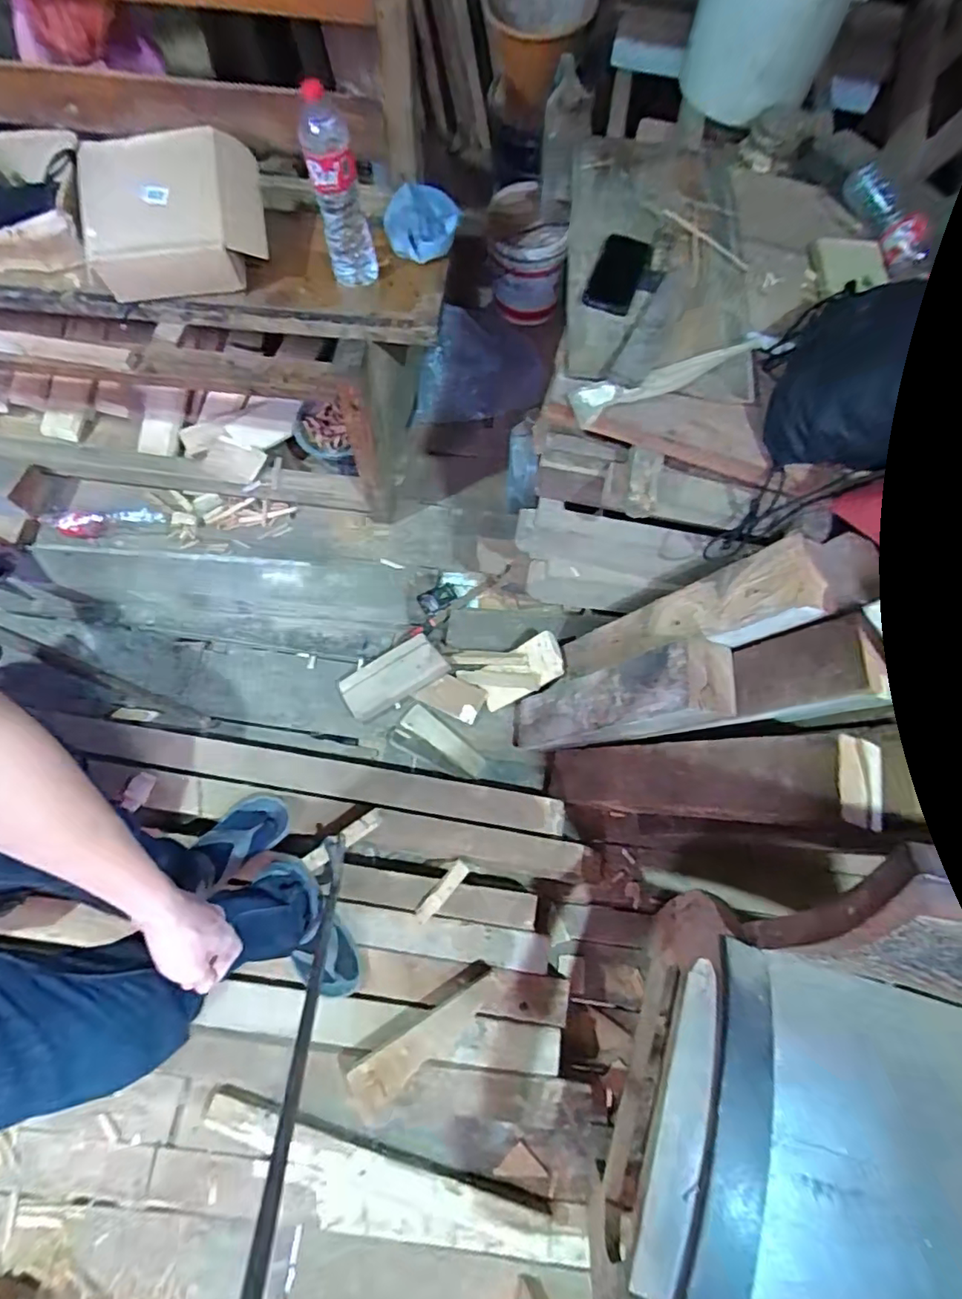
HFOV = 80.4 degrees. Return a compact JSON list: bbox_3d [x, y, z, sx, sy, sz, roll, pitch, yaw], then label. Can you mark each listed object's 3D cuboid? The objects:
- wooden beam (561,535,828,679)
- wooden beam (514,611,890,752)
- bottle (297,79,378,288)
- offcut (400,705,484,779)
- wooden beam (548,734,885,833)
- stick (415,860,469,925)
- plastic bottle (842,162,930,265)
[{"bbox_3d":[0.339,-0.038,1.039,0.063,0.564,0.131,24,67,-21],"label":"wooden beam"},{"bbox_3d":[0.241,0.111,1.114,0.098,0.558,0.123,20,66,-24],"label":"wooden beam"},{"bbox_3d":[-0.259,-0.830,1.054,0.098,0.289,0.074,-14,71,-8],"label":"bottle"},{"bbox_3d":[-0.088,0.216,1.332,0.219,0.016,0.058,37,72,12],"label":"offcut"},{"bbox_3d":[0.340,0.232,0.989,0.090,0.630,0.119,27,67,-25],"label":"wooden beam"},{"bbox_3d":[-0.076,0.470,1.105,0.033,0.015,0.134,39,72,13],"label":"stick"},{"bbox_3d":[0.665,-0.711,0.932,0.066,0.051,0.197,-6,69,-4],"label":"plastic bottle"}]

